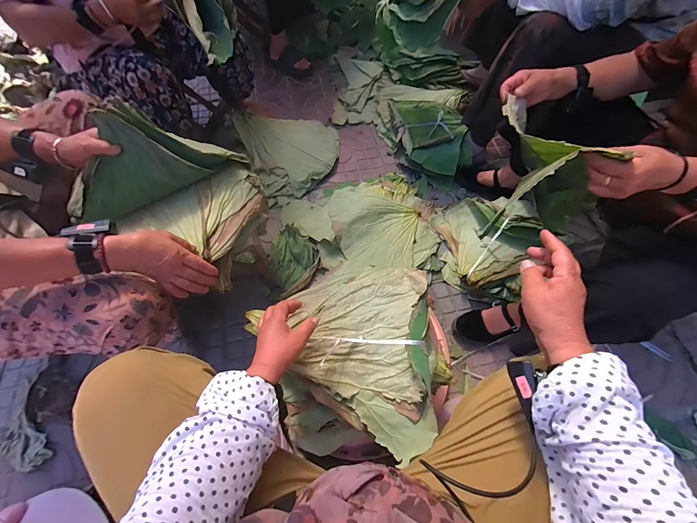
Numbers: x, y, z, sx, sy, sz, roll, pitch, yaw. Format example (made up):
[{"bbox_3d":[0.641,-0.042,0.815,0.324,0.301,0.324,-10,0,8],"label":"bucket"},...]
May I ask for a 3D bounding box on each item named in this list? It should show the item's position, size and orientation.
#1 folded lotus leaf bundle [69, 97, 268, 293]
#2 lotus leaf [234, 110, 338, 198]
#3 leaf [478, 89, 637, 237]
[{"bbox_3d":[-0.353,-0.168,0.647,0.290,0.242,0.281,23,66,12],"label":"folded lotus leaf bundle"},{"bbox_3d":[-0.196,-0.432,1.177,0.377,0.143,0.346,-22,65,-10],"label":"lotus leaf"},{"bbox_3d":[0.395,-0.214,0.640,0.138,0.291,0.275,-13,64,-6],"label":"leaf"}]

